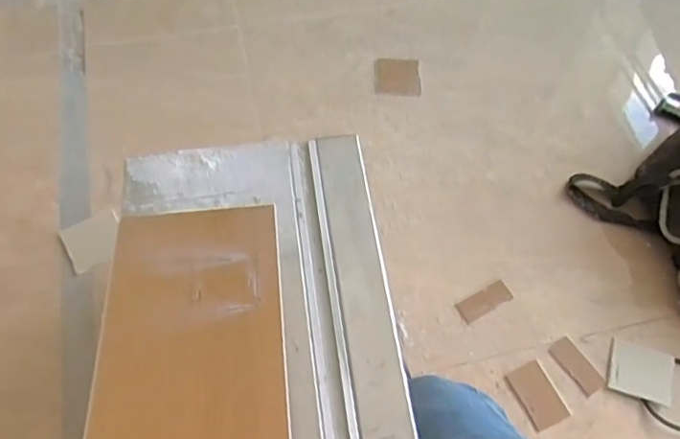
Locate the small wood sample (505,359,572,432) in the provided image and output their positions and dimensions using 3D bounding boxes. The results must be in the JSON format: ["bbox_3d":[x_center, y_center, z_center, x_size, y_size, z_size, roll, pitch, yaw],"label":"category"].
[{"bbox_3d":[0.299,0.265,0.859,0.059,0.006,0.092,-22,65,-14],"label":"small wood sample"}]

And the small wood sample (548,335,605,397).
[{"bbox_3d":[0.369,0.227,0.881,0.042,0.004,0.088,-29,67,-17],"label":"small wood sample"}]

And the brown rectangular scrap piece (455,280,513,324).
[{"bbox_3d":[0.237,0.133,0.923,0.091,0.009,0.037,-25,66,-15],"label":"brown rectangular scrap piece"}]

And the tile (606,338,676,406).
[{"bbox_3d":[0.467,0.234,0.877,0.098,0.006,0.084,17,62,7],"label":"tile"}]

